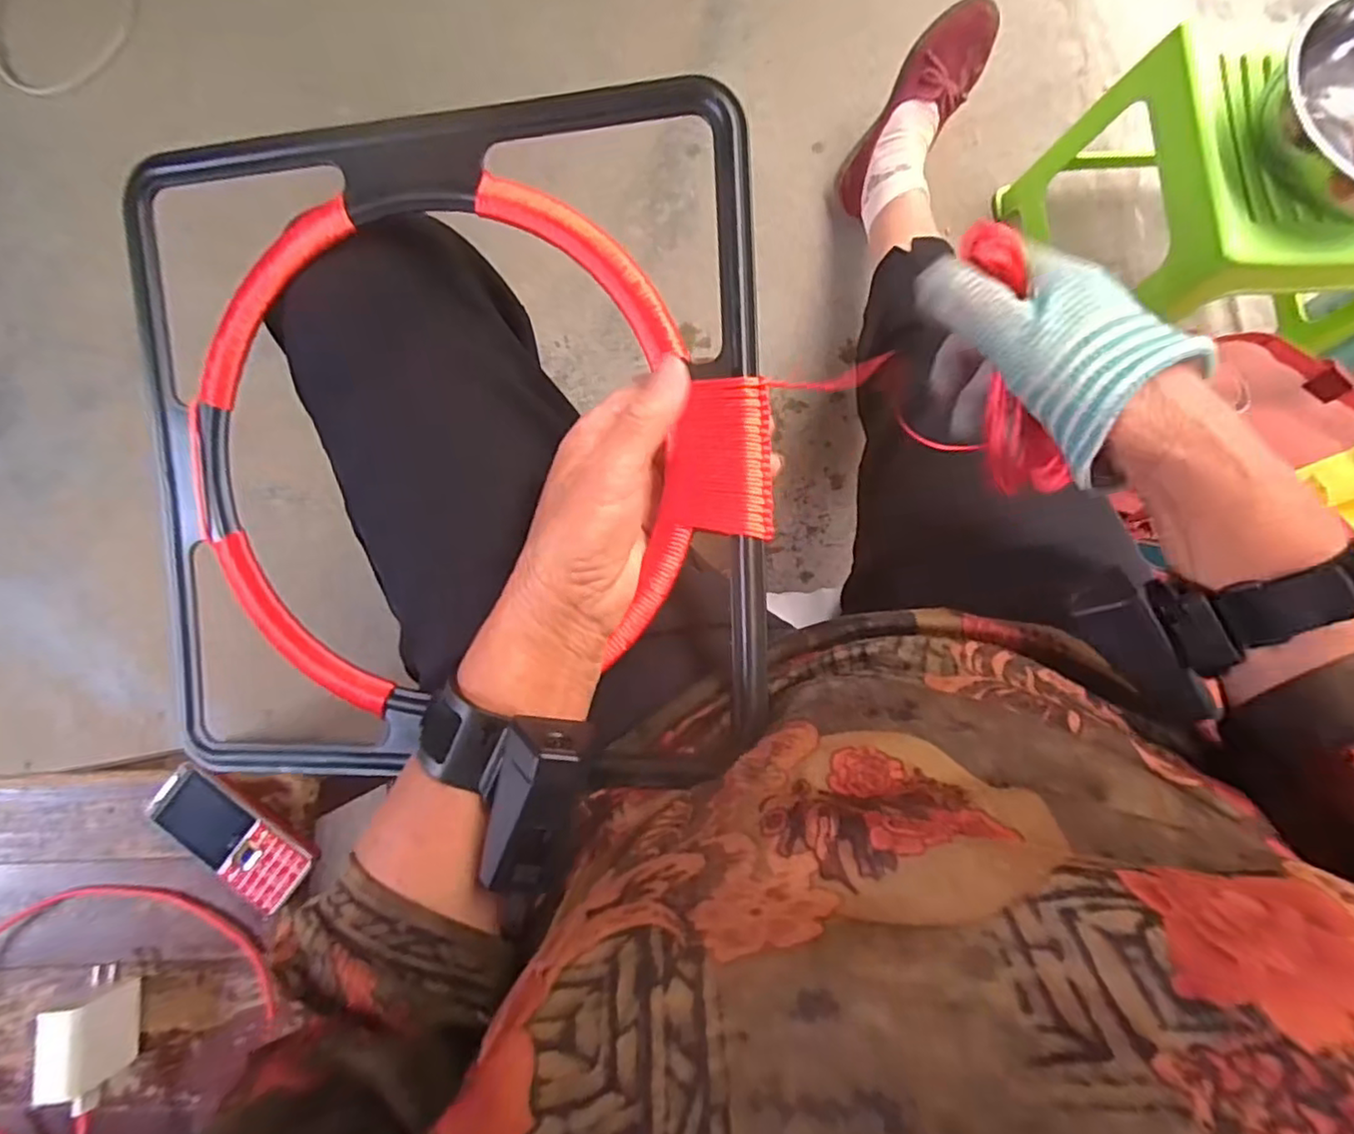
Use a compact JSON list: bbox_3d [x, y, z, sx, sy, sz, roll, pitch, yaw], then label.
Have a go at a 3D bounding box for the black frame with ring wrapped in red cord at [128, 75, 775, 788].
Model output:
[{"bbox_3d":[-0.120,-0.051,0.335,0.333,0.034,0.338,-2,95,9],"label":"black frame with ring wrapped in red cord"}]

